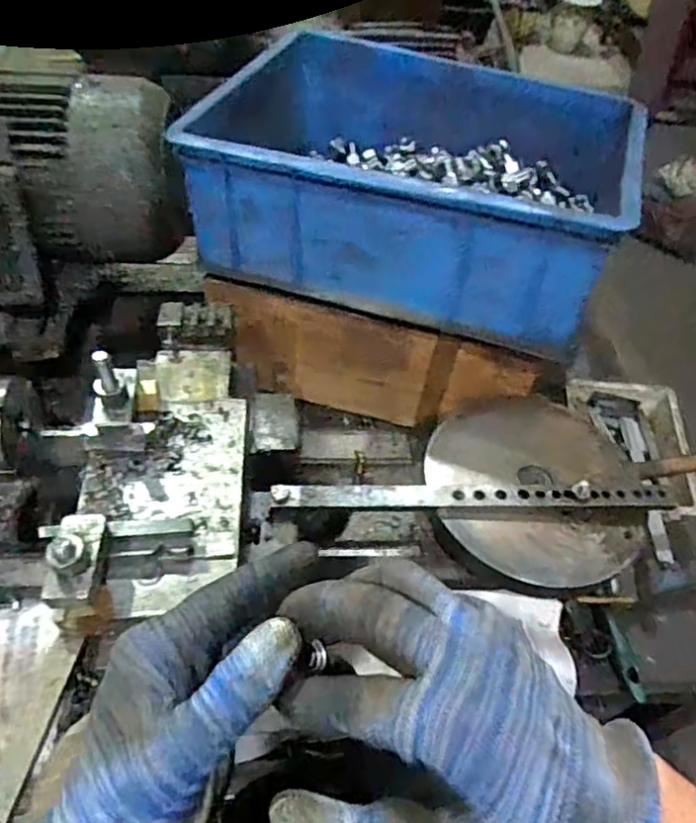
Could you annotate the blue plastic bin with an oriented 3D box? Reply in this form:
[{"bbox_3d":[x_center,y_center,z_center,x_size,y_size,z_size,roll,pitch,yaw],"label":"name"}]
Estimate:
[{"bbox_3d":[0.073,-0.244,0.649,0.392,0.144,0.293,16,51,8],"label":"blue plastic bin"}]

